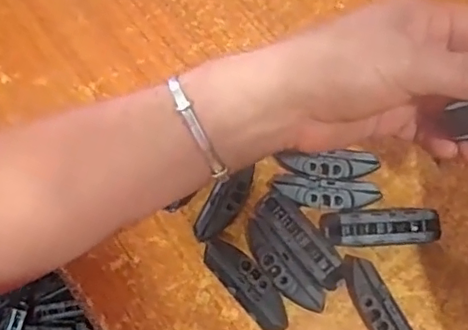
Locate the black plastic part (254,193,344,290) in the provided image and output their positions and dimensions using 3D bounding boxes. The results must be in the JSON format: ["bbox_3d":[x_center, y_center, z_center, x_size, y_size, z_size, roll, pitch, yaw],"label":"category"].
[{"bbox_3d":[0.043,0.050,0.376,0.025,0.018,0.071,-41,73,-12],"label":"black plastic part"}]

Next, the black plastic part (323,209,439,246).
[{"bbox_3d":[0.096,0.042,0.378,0.076,0.017,0.023,-2,69,2],"label":"black plastic part"}]

